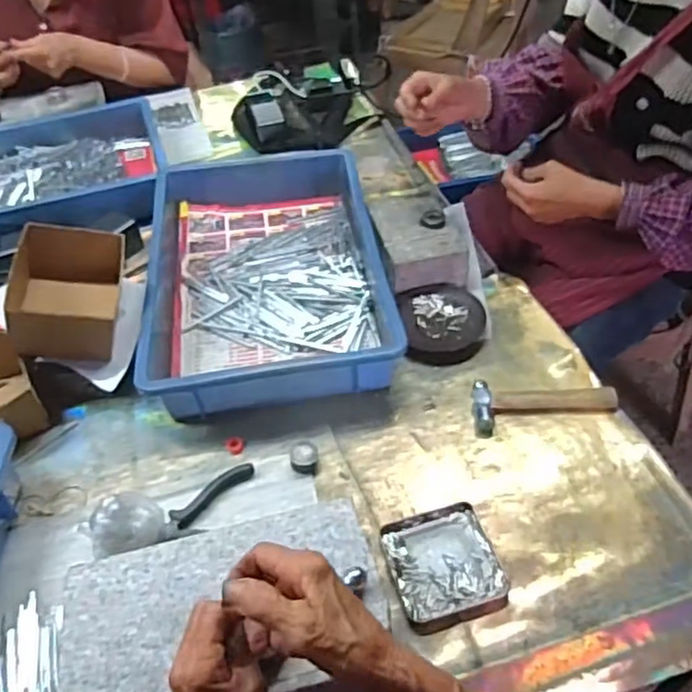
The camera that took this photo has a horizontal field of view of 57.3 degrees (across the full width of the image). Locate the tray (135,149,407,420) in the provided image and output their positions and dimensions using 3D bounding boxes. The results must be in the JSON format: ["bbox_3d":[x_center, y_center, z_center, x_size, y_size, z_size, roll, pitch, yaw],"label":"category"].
[{"bbox_3d":[-0.104,-0.111,0.839,0.283,0.076,0.458,-8,46,-3],"label":"tray"}]

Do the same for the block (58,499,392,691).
[{"bbox_3d":[-0.092,0.235,0.510,0.244,0.071,0.159,-12,46,-6],"label":"block"}]

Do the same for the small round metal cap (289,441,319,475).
[{"bbox_3d":[-0.044,0.114,0.661,0.029,0.016,0.035,-6,46,-1],"label":"small round metal cap"}]

